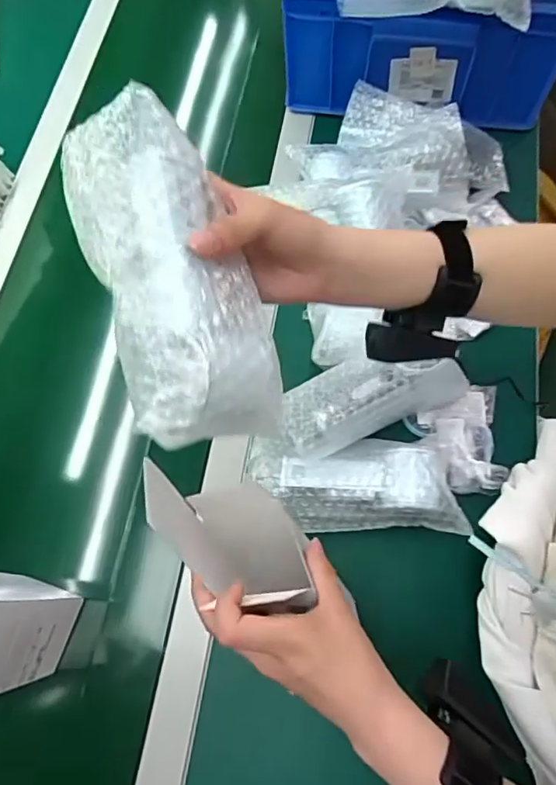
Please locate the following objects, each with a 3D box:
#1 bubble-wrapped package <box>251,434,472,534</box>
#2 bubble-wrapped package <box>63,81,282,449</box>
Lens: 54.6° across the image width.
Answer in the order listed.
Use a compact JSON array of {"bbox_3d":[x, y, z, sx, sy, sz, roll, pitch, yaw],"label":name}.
[{"bbox_3d":[0.071,0.084,0.511,0.198,0.035,0.087,3,69,4],"label":"bubble-wrapped package"},{"bbox_3d":[-0.058,-0.066,0.290,0.079,0.044,0.190,-20,86,-5],"label":"bubble-wrapped package"}]

